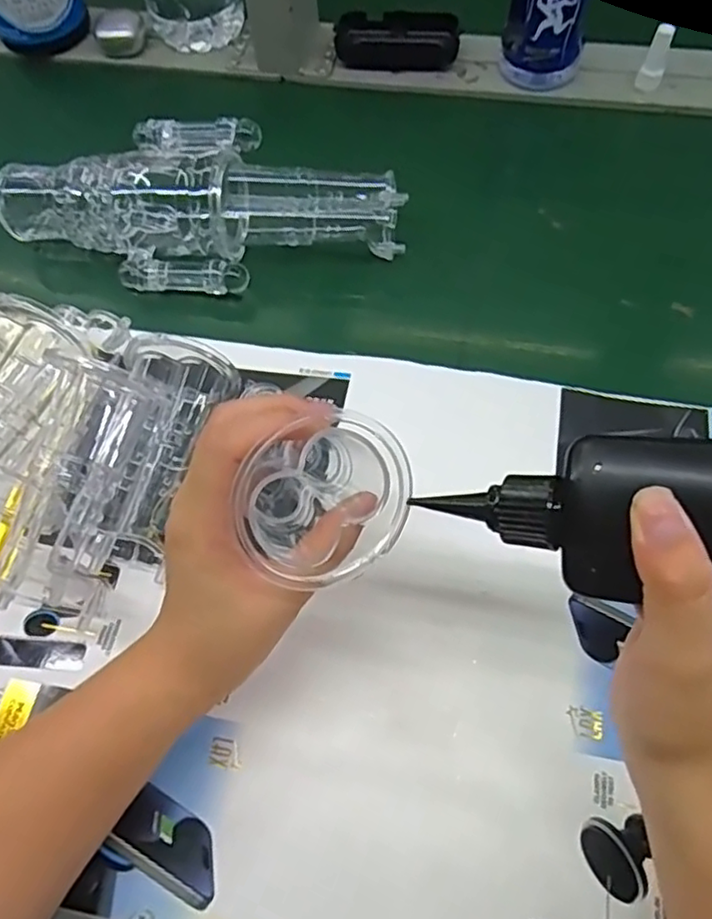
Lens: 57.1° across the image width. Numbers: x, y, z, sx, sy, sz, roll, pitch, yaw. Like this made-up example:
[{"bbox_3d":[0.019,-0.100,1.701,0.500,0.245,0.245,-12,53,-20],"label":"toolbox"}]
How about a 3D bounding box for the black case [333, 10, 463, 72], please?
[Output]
[{"bbox_3d":[0.039,-0.383,0.600,0.108,0.034,0.048,5,64,5],"label":"black case"}]

